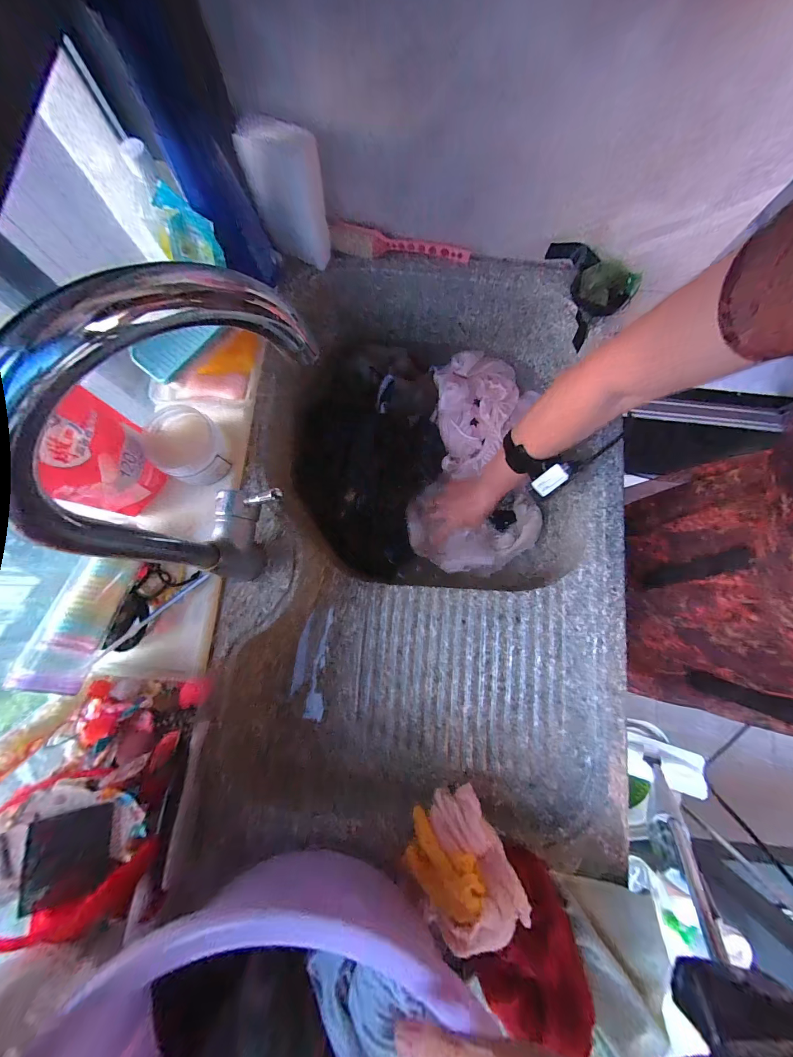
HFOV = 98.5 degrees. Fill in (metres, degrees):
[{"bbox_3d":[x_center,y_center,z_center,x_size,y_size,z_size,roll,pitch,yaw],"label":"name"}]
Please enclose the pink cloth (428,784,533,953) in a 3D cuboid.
[{"bbox_3d":[0.086,0.361,0.367,0.093,0.075,0.109,1,79,-1],"label":"pink cloth"}]

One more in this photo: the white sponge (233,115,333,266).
[{"bbox_3d":[-0.143,-0.435,0.453,0.093,0.140,0.037,2,79,-1],"label":"white sponge"}]

